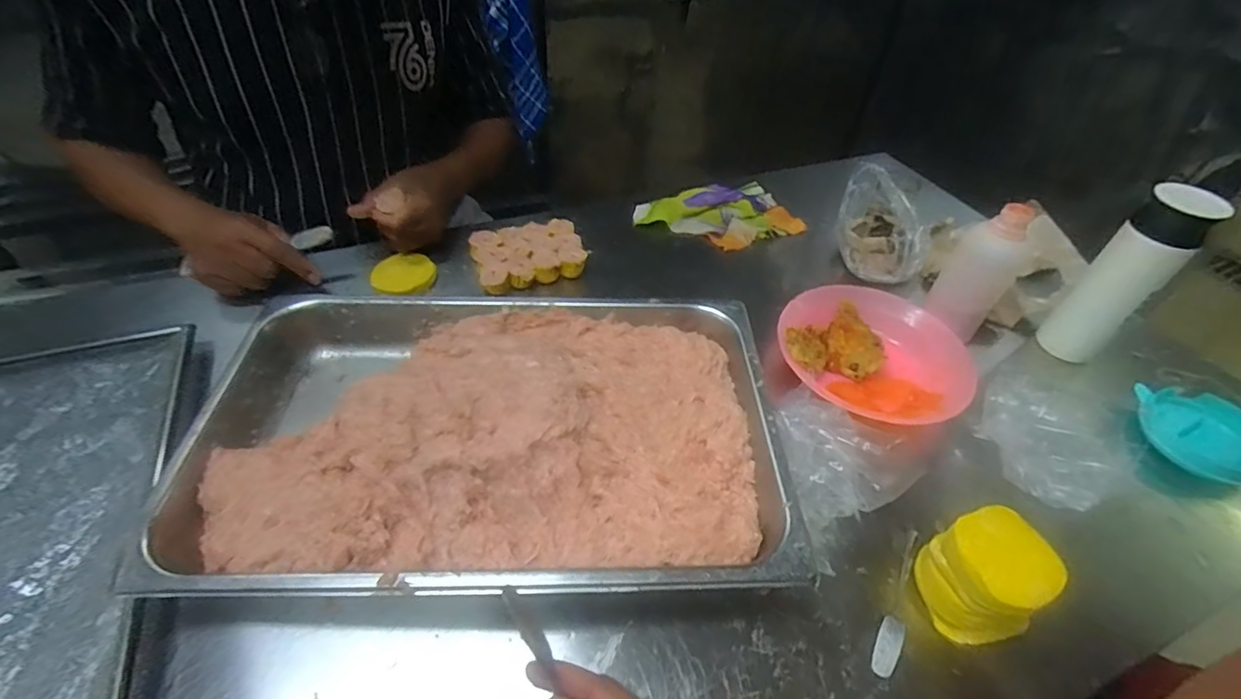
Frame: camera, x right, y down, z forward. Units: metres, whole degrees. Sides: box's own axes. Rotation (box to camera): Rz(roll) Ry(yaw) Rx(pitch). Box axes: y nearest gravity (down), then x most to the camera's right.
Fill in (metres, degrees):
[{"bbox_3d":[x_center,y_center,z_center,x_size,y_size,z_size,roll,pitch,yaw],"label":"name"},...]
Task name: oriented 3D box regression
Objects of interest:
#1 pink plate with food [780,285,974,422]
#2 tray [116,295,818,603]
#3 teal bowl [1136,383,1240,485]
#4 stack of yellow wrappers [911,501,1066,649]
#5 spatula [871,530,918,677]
[{"bbox_3d":[0.299,0.003,0.662,0.219,0.046,0.191,13,47,8],"label":"pink plate with food"},{"bbox_3d":[-0.115,0.076,0.537,0.524,0.068,0.327,0,47,-4],"label":"tray"},{"bbox_3d":[0.640,0.094,0.615,0.087,0.045,0.126,-6,48,-9],"label":"teal bowl"},{"bbox_3d":[0.300,0.190,0.461,0.078,0.083,0.078,-7,48,-11],"label":"stack of yellow wrappers"},{"bbox_3d":[0.242,0.214,0.479,0.018,0.010,0.139,25,50,18],"label":"spatula"}]

